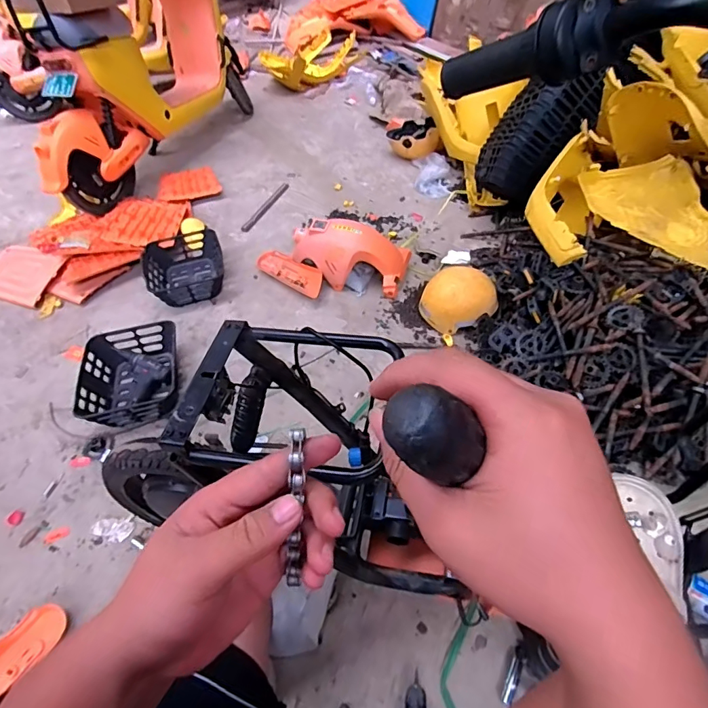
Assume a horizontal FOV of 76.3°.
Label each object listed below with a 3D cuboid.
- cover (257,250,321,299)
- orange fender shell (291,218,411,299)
[{"bbox_3d":[-0.247,-0.322,1.768,0.353,0.061,0.109,32,57,30],"label":"cover"},{"bbox_3d":[-0.018,-0.368,1.678,0.443,0.207,0.196,16,49,1],"label":"orange fender shell"}]

